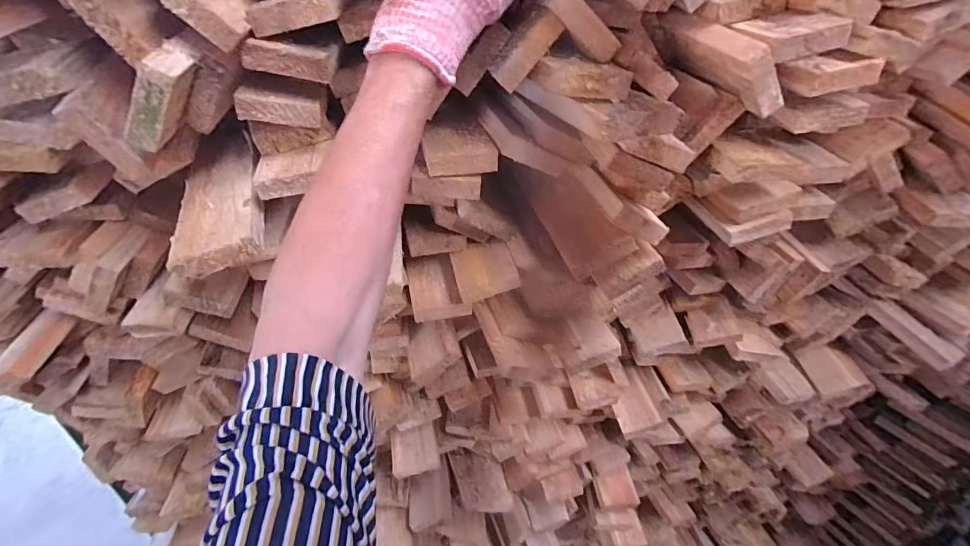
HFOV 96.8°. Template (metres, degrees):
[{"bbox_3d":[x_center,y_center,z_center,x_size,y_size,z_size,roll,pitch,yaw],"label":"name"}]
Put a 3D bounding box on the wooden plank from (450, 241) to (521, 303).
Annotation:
[{"bbox_3d":[-0.001,-0.005,0.451,0.063,0.017,0.070,-15,49,-3],"label":"wooden plank"}]

